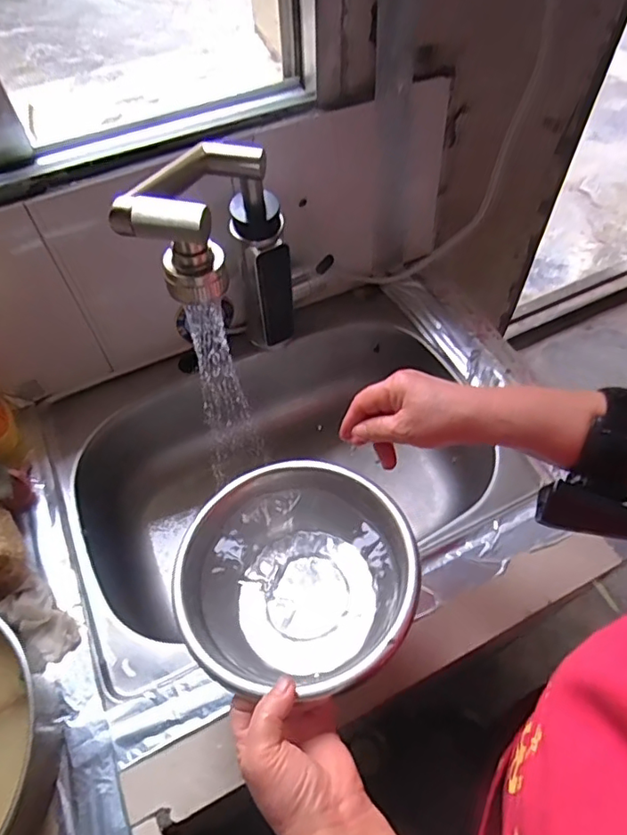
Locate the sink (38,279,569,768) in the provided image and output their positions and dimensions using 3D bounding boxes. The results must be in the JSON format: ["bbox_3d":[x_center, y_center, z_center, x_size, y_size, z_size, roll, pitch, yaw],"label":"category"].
[{"bbox_3d":[-0.014,0.080,0.702,0.539,0.172,0.405,-23,60,-12],"label":"sink"}]

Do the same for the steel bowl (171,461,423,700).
[{"bbox_3d":[-0.016,0.131,0.461,0.188,0.079,0.177,-1,57,1],"label":"steel bowl"}]

